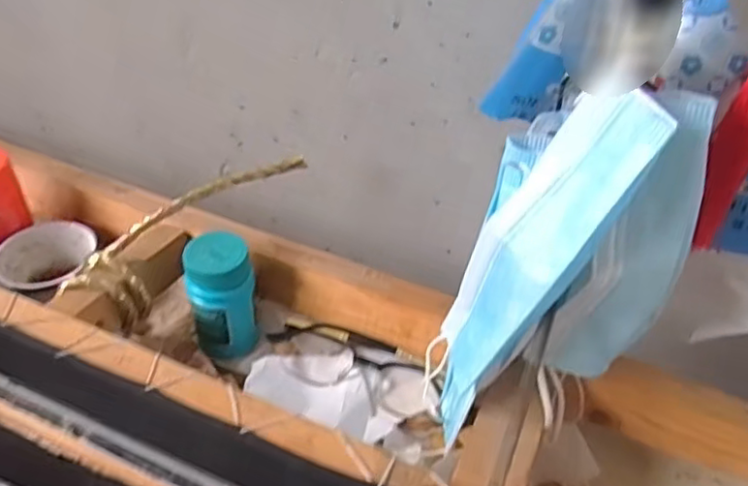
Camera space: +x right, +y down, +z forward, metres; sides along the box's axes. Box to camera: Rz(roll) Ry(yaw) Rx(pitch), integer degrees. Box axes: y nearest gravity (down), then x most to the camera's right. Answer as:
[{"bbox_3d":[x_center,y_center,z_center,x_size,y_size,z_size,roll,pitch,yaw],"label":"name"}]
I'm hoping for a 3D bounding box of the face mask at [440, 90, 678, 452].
[{"bbox_3d":[0.075,0.006,0.306,0.028,0.174,0.053,2,43,-40],"label":"face mask"}]

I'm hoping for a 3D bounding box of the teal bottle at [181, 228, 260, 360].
[{"bbox_3d":[-0.109,0.037,0.457,0.043,0.086,0.037,-12,44,-18],"label":"teal bottle"}]

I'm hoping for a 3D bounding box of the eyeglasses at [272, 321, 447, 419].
[{"bbox_3d":[-0.011,0.086,0.457,0.123,0.026,0.051,15,42,12],"label":"eyeglasses"}]

